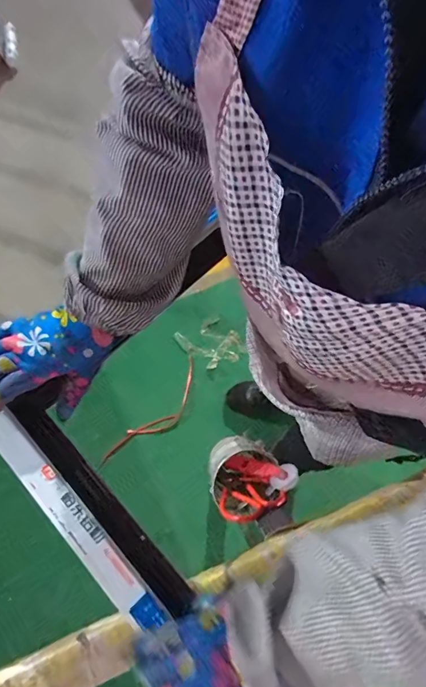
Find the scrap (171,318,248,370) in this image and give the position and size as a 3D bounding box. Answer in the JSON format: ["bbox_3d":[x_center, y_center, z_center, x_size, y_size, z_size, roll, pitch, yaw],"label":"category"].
[{"bbox_3d":[-0.005,0.003,1.289,0.182,0.031,0.146,-22,71,-8],"label":"scrap"}]

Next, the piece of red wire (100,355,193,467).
[{"bbox_3d":[-0.160,0.216,1.229,0.094,0.015,0.400,37,74,13],"label":"piece of red wire"}]

